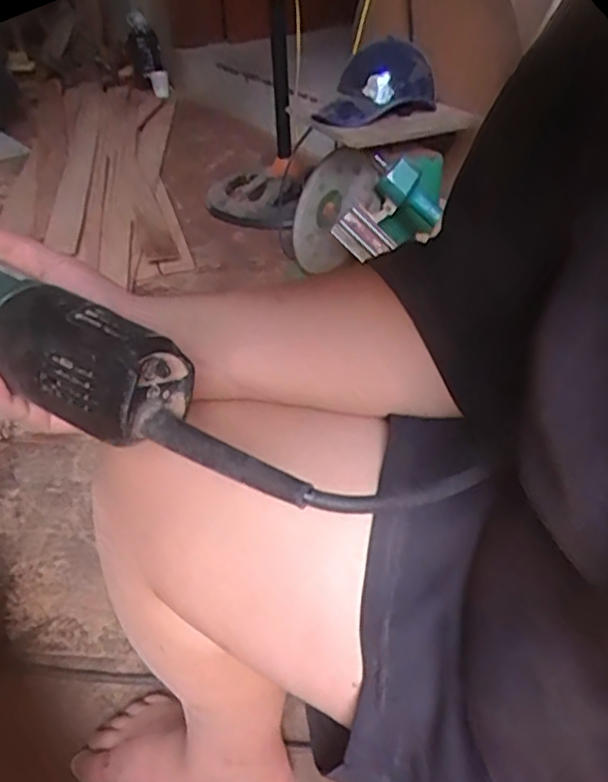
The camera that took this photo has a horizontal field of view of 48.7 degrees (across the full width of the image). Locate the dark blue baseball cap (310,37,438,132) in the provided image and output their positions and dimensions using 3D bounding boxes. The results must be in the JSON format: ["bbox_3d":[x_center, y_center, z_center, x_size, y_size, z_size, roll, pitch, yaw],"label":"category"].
[{"bbox_3d":[0.141,-0.670,1.453,0.247,0.124,0.197,-9,36,-6],"label":"dark blue baseball cap"}]

